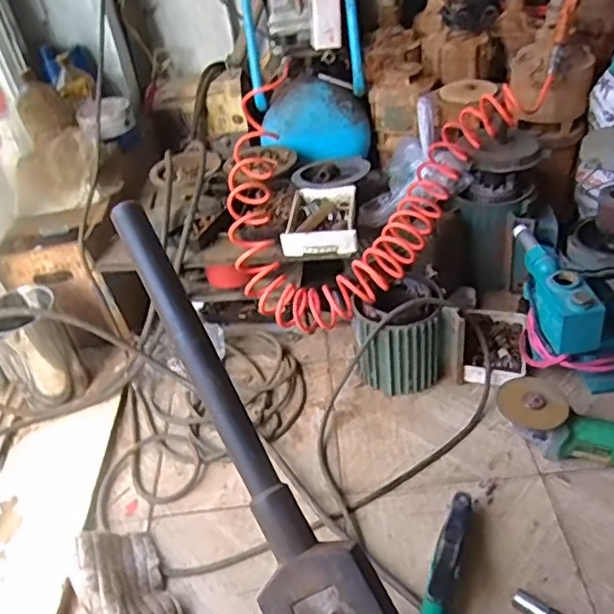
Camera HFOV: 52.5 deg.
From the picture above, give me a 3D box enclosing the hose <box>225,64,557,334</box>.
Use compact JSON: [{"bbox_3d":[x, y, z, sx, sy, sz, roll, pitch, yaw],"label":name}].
[{"bbox_3d":[0.073,-0.265,1.232,0.638,0.244,0.528,-34,46,-27],"label":"hose"}]

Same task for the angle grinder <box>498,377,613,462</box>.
[{"bbox_3d":[0.420,0.177,0.896,0.285,0.093,0.081,7,39,15],"label":"angle grinder"}]

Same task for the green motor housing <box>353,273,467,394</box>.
[{"bbox_3d":[0.175,0.054,1.116,0.177,0.174,0.133,-10,40,-1],"label":"green motor housing"}]

